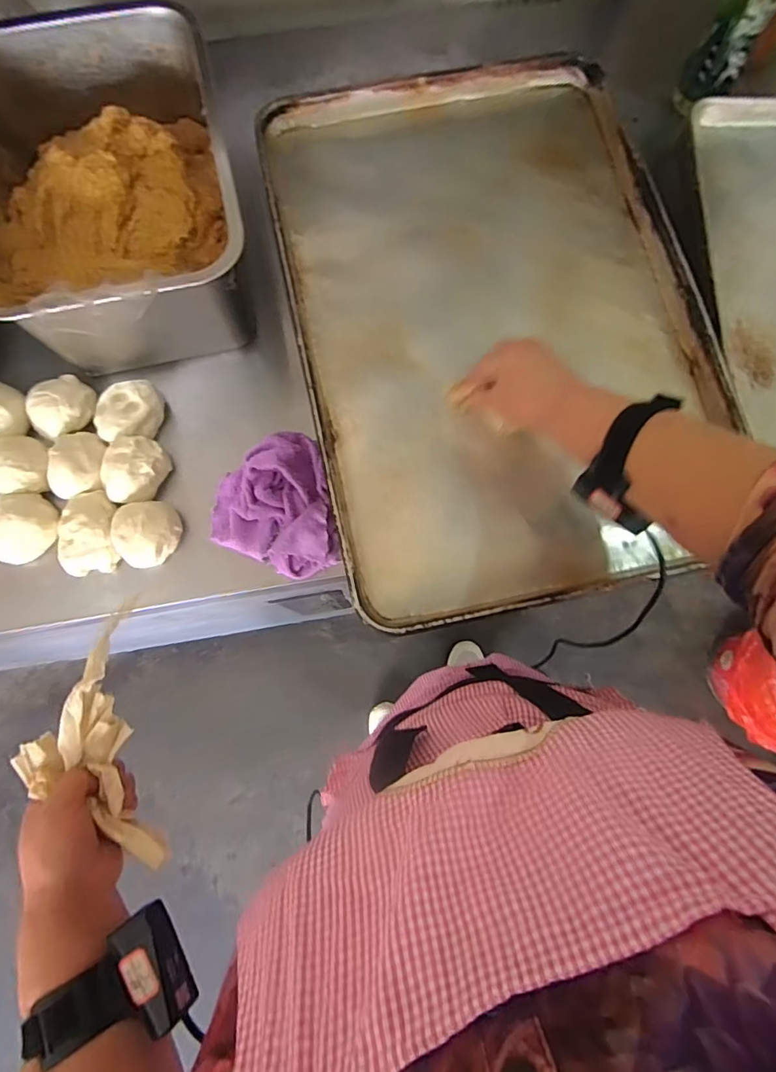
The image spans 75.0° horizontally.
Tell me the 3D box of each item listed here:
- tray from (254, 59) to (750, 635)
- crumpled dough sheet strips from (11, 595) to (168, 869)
[{"bbox_3d":[0.109,-0.234,0.527,0.402,0.034,0.599,-13,78,-2],"label":"tray"},{"bbox_3d":[-0.236,0.160,0.393,0.093,0.033,0.193,-12,78,-2],"label":"crumpled dough sheet strips"}]

